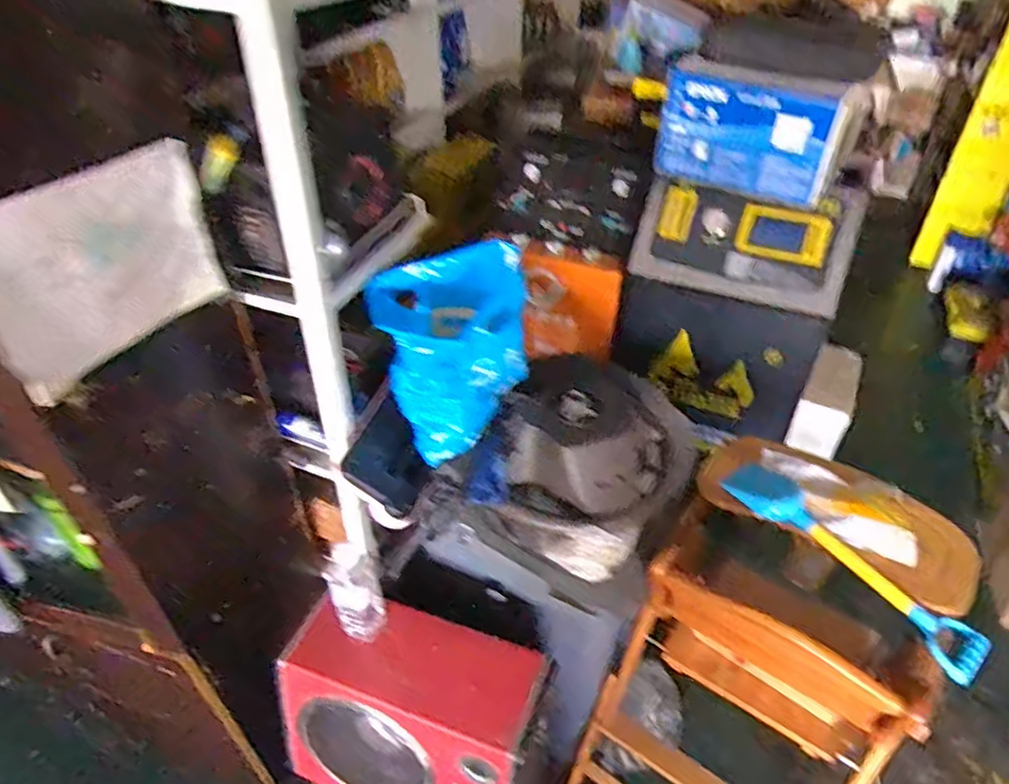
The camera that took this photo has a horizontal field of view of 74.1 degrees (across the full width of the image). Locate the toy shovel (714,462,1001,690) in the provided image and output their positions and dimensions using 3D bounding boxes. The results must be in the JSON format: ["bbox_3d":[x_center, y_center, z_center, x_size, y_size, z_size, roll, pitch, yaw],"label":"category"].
[{"bbox_3d":[0.586,0.289,1.151,0.105,0.085,0.461,-26,46,-28],"label":"toy shovel"}]

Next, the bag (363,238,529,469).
[{"bbox_3d":[-0.084,-0.071,1.057,0.206,0.285,0.163,-16,42,-19],"label":"bag"}]

